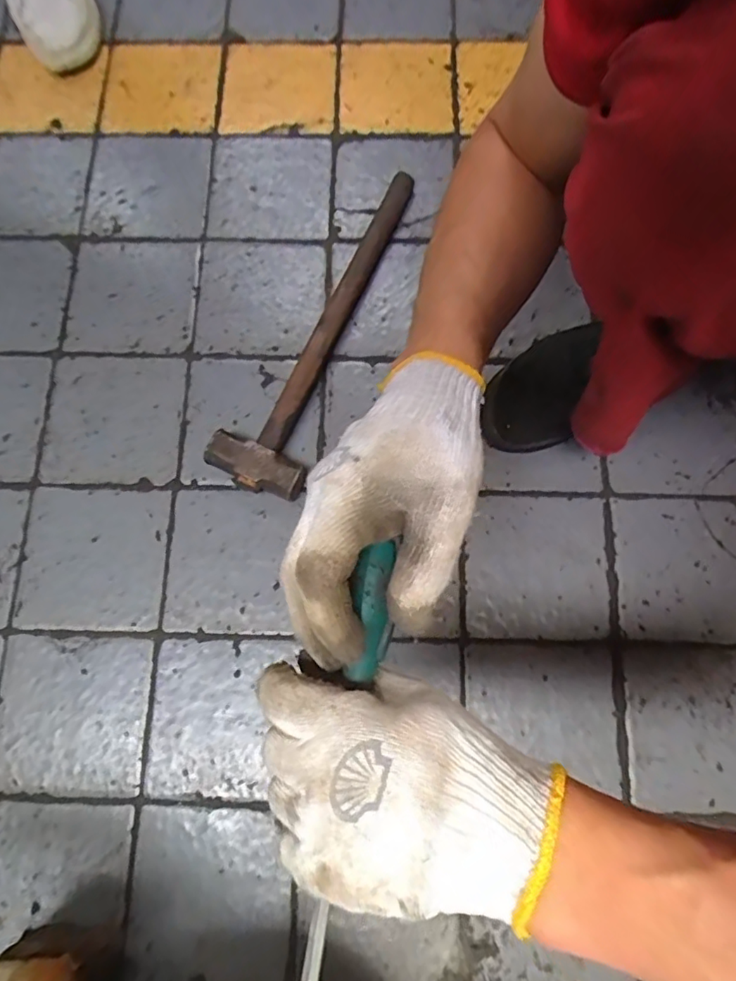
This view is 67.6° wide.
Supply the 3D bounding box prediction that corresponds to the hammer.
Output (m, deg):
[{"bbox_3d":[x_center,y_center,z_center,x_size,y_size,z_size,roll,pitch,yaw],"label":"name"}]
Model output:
[{"bbox_3d":[-0.061,-0.190,0.626,0.102,0.044,0.401,18,77,5],"label":"hammer"}]

